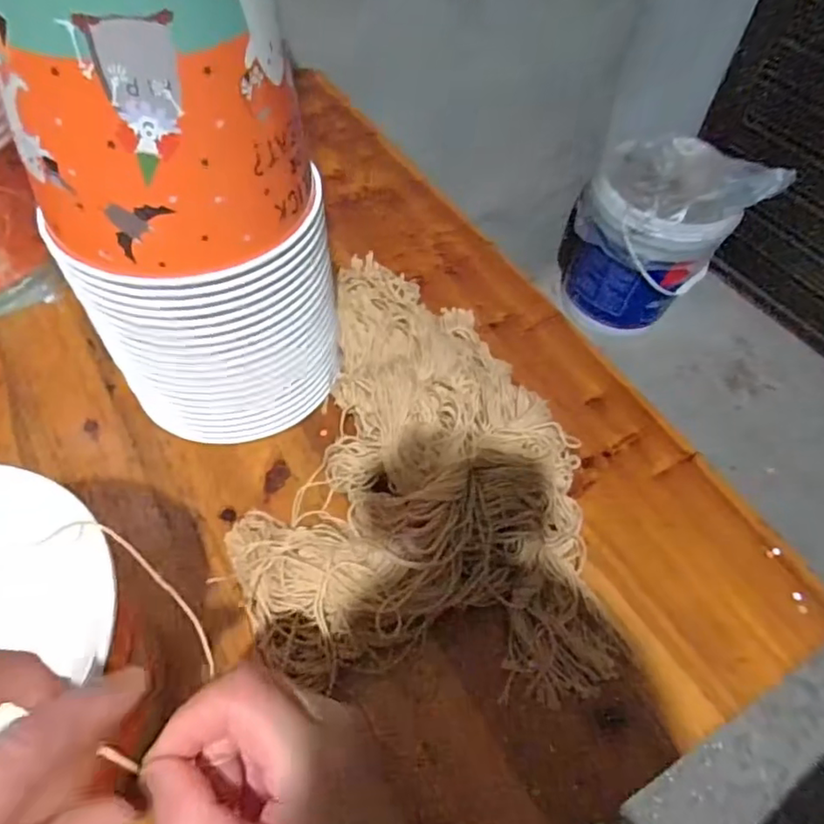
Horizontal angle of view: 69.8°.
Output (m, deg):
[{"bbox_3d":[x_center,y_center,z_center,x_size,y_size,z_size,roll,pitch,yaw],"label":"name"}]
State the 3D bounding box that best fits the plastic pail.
[{"bbox_3d":[0.566,-0.404,1.398,0.305,0.443,0.270,-6,55,-8],"label":"plastic pail"}]

